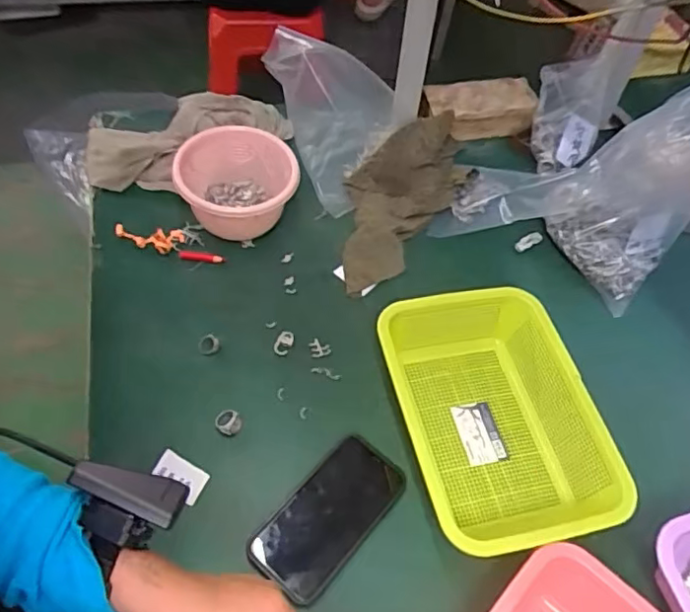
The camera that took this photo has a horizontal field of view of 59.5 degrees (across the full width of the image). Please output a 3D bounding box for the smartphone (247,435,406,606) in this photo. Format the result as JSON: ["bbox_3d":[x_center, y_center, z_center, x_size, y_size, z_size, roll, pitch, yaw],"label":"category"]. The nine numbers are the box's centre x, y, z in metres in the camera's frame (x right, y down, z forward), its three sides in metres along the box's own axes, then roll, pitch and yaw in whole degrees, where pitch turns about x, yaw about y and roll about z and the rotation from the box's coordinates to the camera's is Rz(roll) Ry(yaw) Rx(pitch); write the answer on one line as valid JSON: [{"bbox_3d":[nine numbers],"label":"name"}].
[{"bbox_3d":[-0.014,0.204,0.595,0.080,0.014,0.161,36,60,20],"label":"smartphone"}]

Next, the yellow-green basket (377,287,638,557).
[{"bbox_3d":[0.152,0.114,0.627,0.189,0.067,0.264,-9,56,-10],"label":"yellow-green basket"}]

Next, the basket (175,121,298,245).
[{"bbox_3d":[-0.133,-0.144,0.762,0.142,0.103,0.136,2,55,-3],"label":"basket"}]

